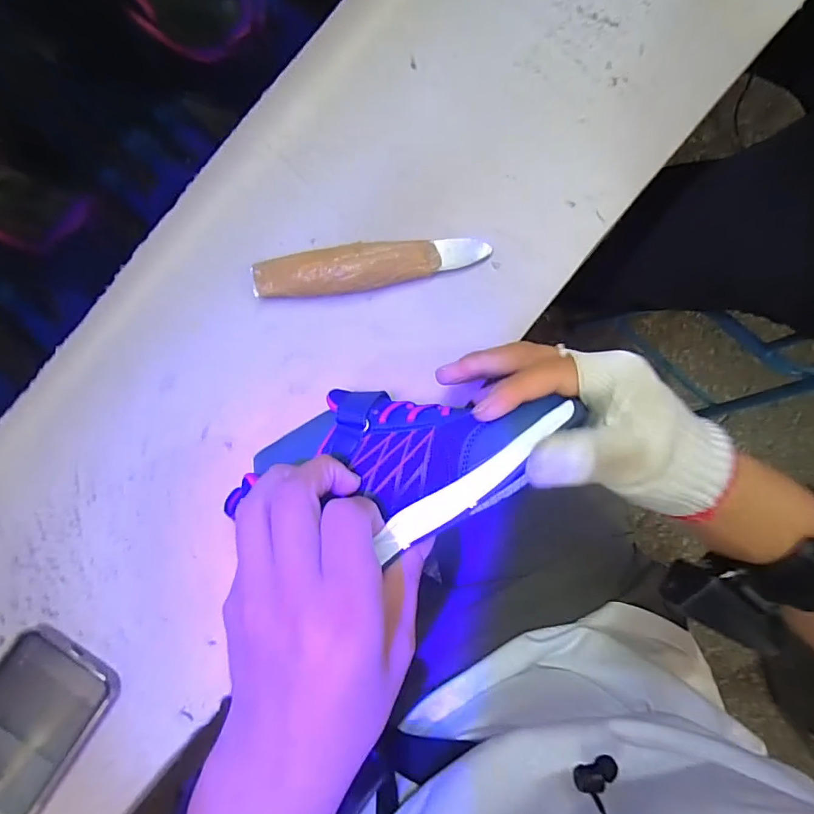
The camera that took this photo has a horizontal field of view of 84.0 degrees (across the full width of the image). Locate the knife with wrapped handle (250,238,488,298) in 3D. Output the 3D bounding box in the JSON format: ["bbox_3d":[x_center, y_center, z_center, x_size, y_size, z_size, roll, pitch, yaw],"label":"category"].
[{"bbox_3d":[-0.024,-0.099,0.318,0.163,0.027,0.030,-12,88,0],"label":"knife with wrapped handle"}]

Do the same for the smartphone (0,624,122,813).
[{"bbox_3d":[-0.282,0.245,0.318,0.081,0.010,0.178,33,88,2],"label":"smartphone"}]

